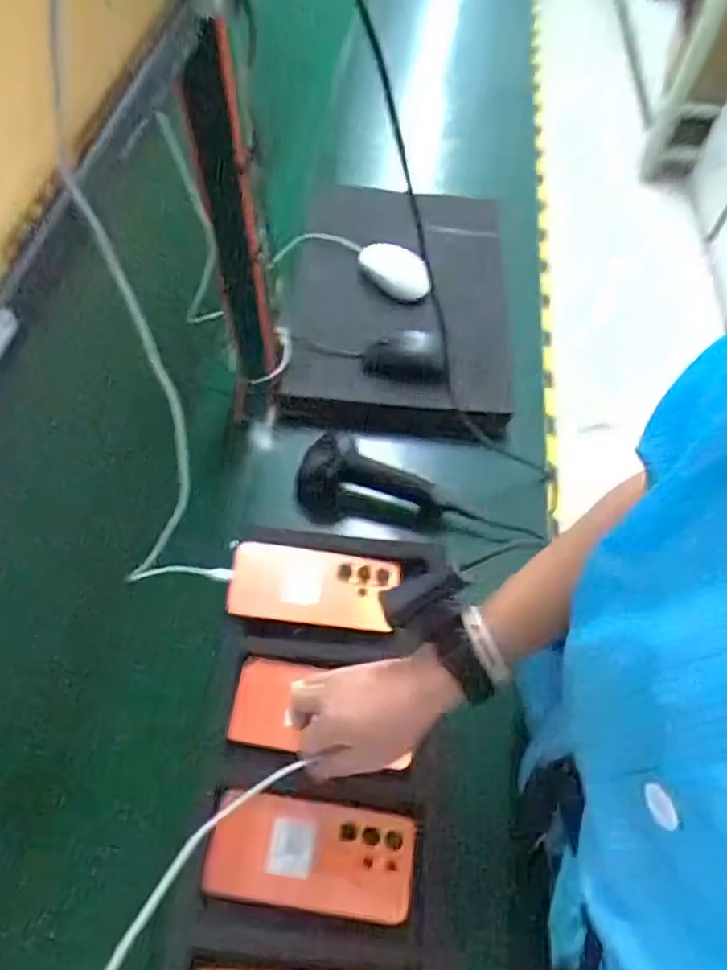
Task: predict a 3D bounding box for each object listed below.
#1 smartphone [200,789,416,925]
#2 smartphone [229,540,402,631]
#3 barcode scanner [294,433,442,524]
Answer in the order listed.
[{"bbox_3d":[-0.043,0.309,0.529,0.168,0.014,0.078,7,59,3],"label":"smartphone"},{"bbox_3d":[-0.050,0.104,0.652,0.169,0.008,0.078,8,62,-9],"label":"smartphone"},{"bbox_3d":[0.003,0.008,0.711,0.159,0.088,0.075,20,61,11],"label":"barcode scanner"}]

